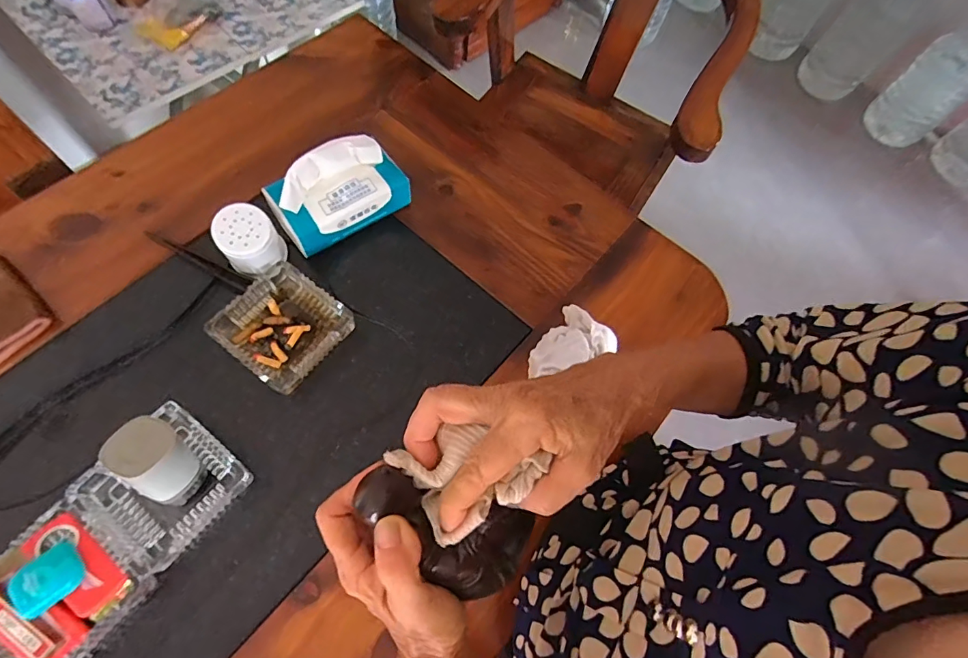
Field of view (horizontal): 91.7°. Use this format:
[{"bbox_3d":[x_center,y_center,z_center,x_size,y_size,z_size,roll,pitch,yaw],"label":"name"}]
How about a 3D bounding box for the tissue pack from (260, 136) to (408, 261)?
[{"bbox_3d":[-0.179,-0.171,0.585,0.162,0.060,0.104,-32,107,-18],"label":"tissue pack"}]

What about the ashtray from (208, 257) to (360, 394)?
[{"bbox_3d":[-0.237,-0.003,0.559,0.124,0.034,0.124,36,68,9],"label":"ashtray"}]

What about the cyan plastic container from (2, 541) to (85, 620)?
[{"bbox_3d":[-0.382,0.218,0.407,0.039,0.025,0.052,41,69,11],"label":"cyan plastic container"}]

